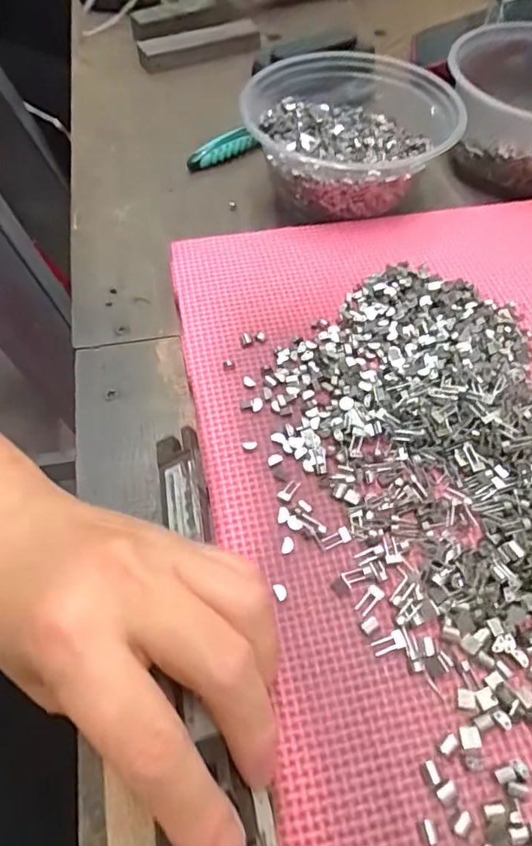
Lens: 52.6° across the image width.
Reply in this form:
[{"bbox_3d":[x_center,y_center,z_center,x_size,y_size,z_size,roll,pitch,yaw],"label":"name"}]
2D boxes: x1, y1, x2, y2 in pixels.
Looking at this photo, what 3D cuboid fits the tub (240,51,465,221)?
[{"bbox_3d":[0.053,-0.192,0.351,0.128,0.053,0.125,1,56,-1],"label":"tub"}]

